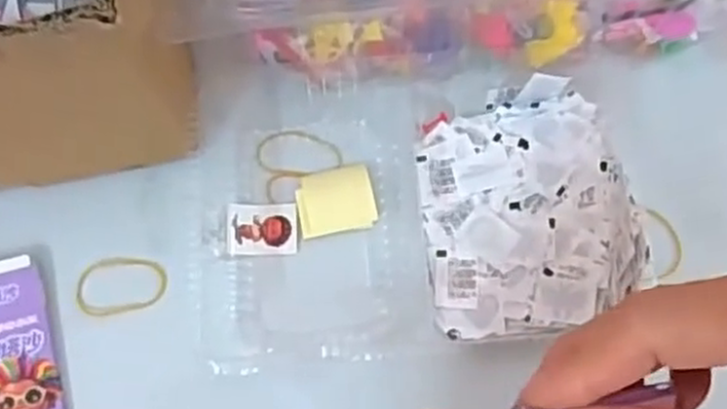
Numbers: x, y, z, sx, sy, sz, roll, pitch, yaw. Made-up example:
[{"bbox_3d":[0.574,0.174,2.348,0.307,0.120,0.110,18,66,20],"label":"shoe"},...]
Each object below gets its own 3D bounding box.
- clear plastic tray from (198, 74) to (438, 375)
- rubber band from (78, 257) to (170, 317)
[{"bbox_3d":[-0.031,0.004,0.452,0.131,0.013,0.169,-5,71,-1],"label":"clear plastic tray"},{"bbox_3d":[-0.138,0.045,0.443,0.050,0.005,0.033,-9,71,-2],"label":"rubber band"}]

